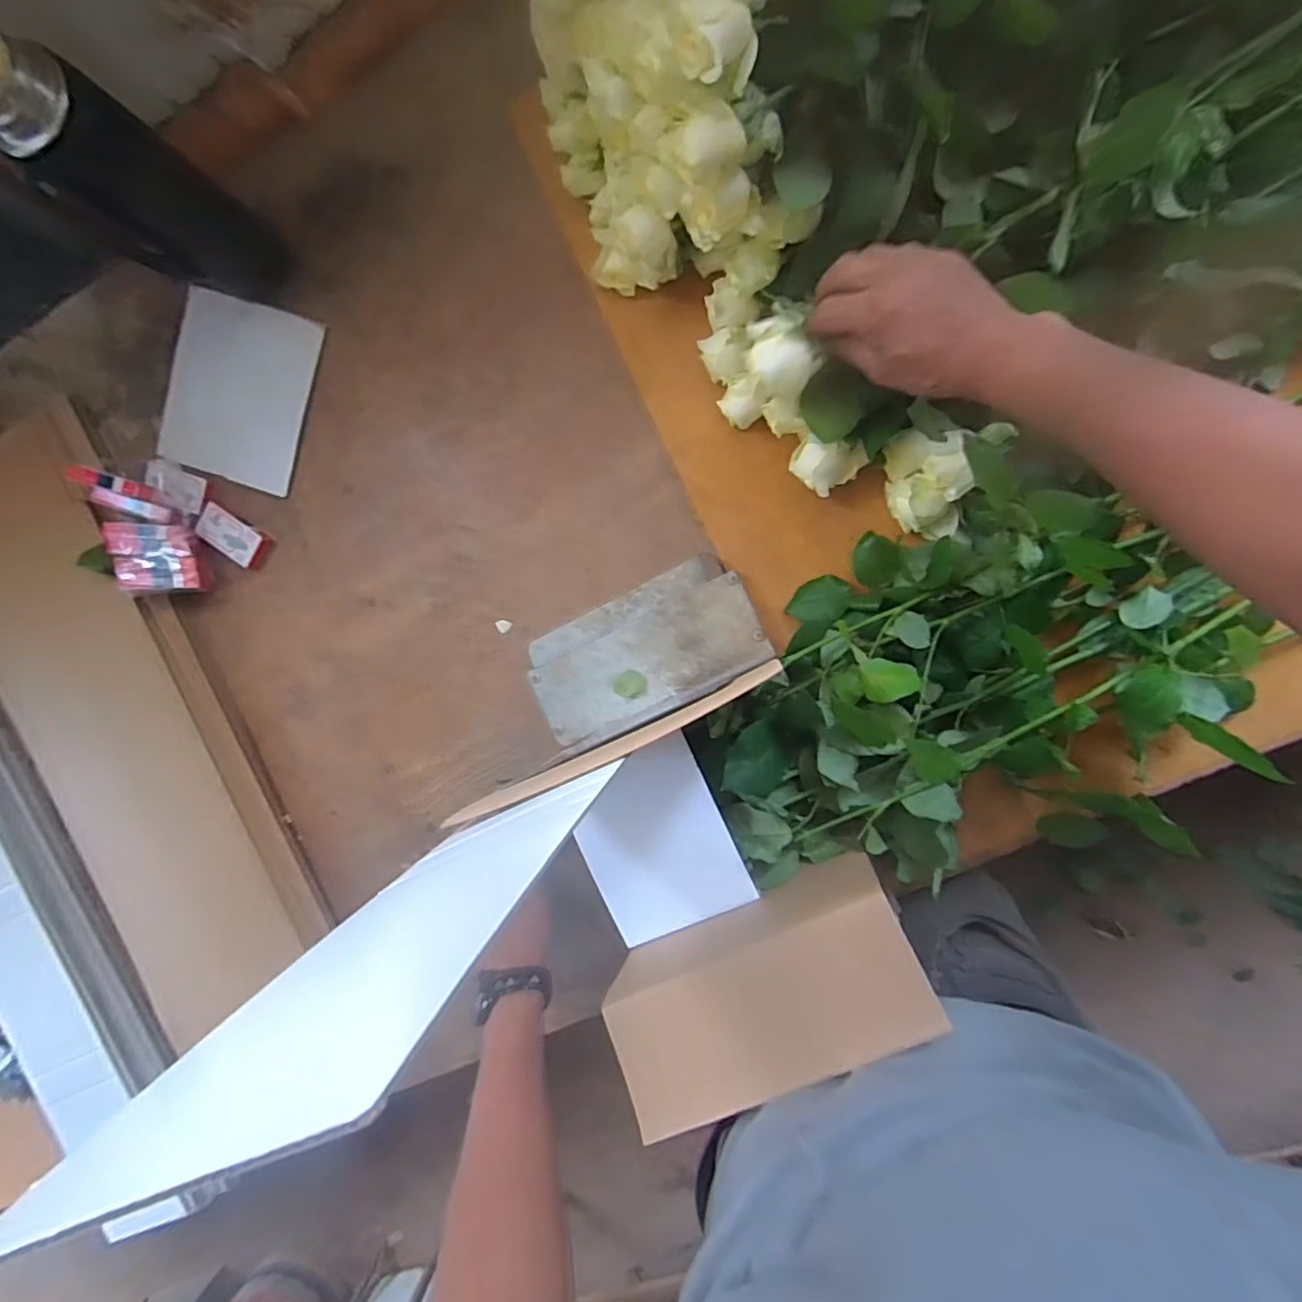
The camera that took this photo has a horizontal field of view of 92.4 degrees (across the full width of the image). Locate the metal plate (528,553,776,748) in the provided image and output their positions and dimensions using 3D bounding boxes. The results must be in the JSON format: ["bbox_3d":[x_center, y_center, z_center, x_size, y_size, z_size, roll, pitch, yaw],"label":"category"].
[{"bbox_3d":[-0.006,0.002,0.582,0.215,0.027,0.113,-27,91,9],"label":"metal plate"}]

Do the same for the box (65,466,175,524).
[{"bbox_3d":[-0.527,-0.156,0.616,0.099,0.021,0.034,22,96,-7],"label":"box"}]

